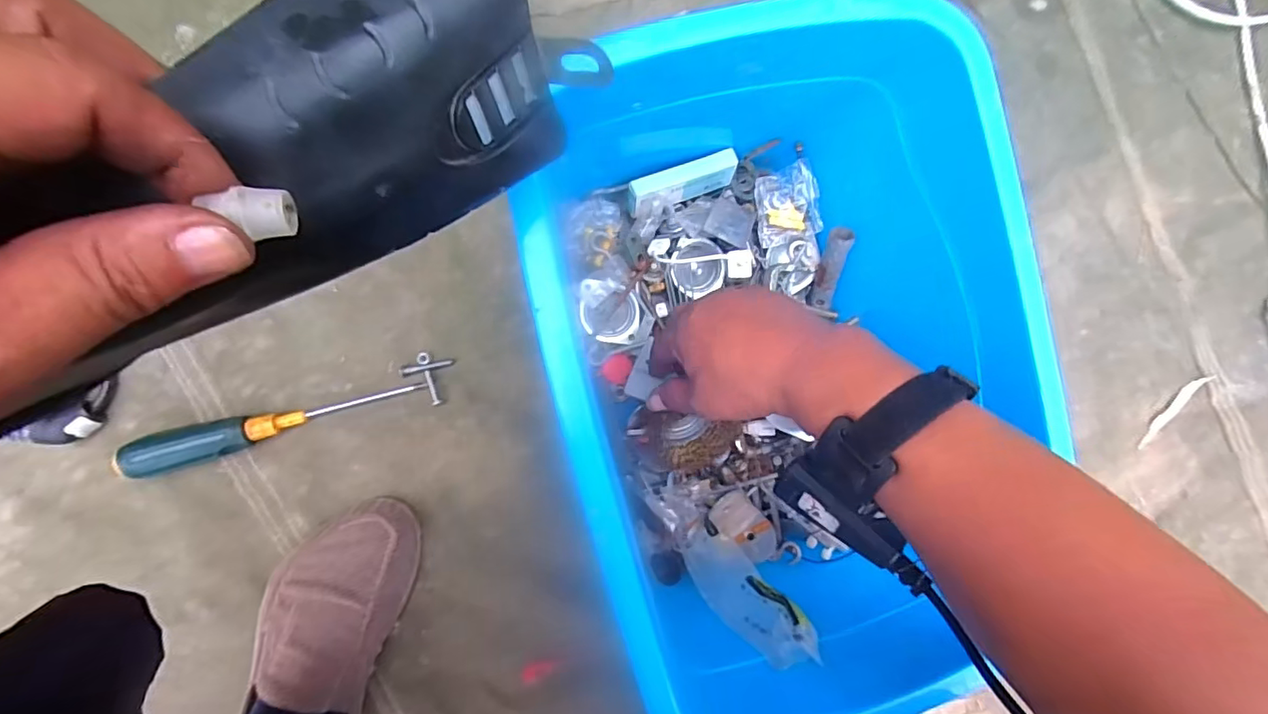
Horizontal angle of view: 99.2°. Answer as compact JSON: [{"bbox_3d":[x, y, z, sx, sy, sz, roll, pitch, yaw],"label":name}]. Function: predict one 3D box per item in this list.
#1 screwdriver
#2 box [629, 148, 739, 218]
[{"bbox_3d":[-0.283,0.052,0.431,0.215,0.032,0.030,-14,94,-8],"label":"screwdriver"},{"bbox_3d":[0.040,-0.145,0.447,0.095,0.019,0.027,-22,95,-8],"label":"box"}]

